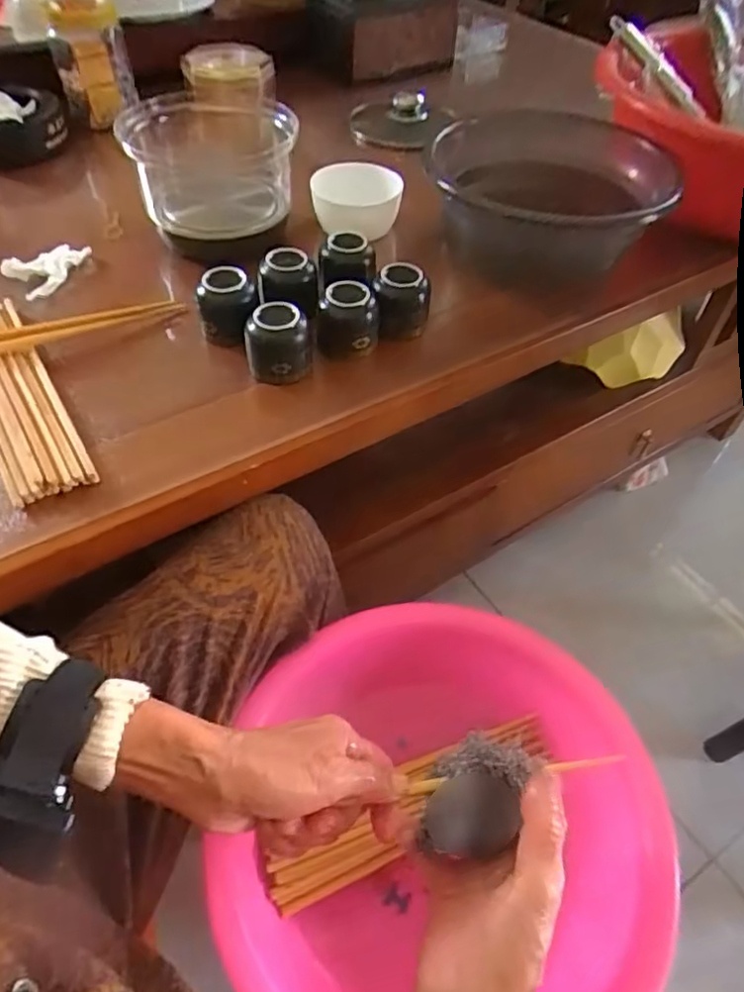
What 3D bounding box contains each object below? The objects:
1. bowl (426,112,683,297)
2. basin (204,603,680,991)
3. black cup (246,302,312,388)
[{"bbox_3d":[0.170,-0.287,0.619,0.207,0.100,0.218,1,50,-1],"label":"bowl"},{"bbox_3d":[0.052,0.241,0.469,0.307,0.110,0.287,1,50,-1],"label":"basin"},{"bbox_3d":[-0.075,-0.121,0.502,0.051,0.054,0.045,-10,51,-10],"label":"black cup"}]

